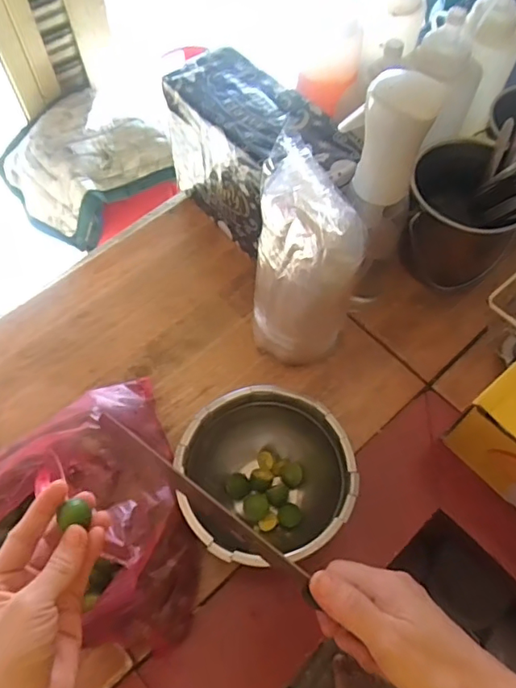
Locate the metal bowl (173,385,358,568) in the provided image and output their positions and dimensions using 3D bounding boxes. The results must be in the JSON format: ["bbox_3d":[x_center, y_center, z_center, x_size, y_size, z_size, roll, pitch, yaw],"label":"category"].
[{"bbox_3d":[0.005,0.130,0.509,0.152,0.088,0.154,1,62,-1],"label":"metal bowl"}]

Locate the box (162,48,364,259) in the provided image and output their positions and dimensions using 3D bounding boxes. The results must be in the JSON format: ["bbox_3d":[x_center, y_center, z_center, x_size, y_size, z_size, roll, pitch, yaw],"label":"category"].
[{"bbox_3d":[0.002,-0.201,0.624,0.096,0.166,0.228,-36,69,-19],"label":"box"}]

